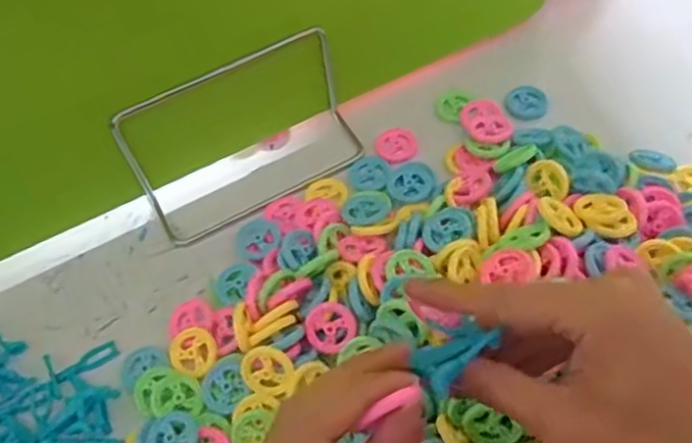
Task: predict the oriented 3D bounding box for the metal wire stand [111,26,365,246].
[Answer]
[{"bbox_3d":[-0.062,-0.056,0.455,0.159,0.083,0.056,-27,58,-11],"label":"metal wire stand"}]

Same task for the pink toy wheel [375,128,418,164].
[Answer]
[{"bbox_3d":[0.037,-0.055,0.493,0.029,0.004,0.027,-3,57,5],"label":"pink toy wheel"}]

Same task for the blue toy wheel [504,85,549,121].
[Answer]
[{"bbox_3d":[0.132,-0.087,0.505,0.029,0.008,0.028,-3,57,5],"label":"blue toy wheel"}]

